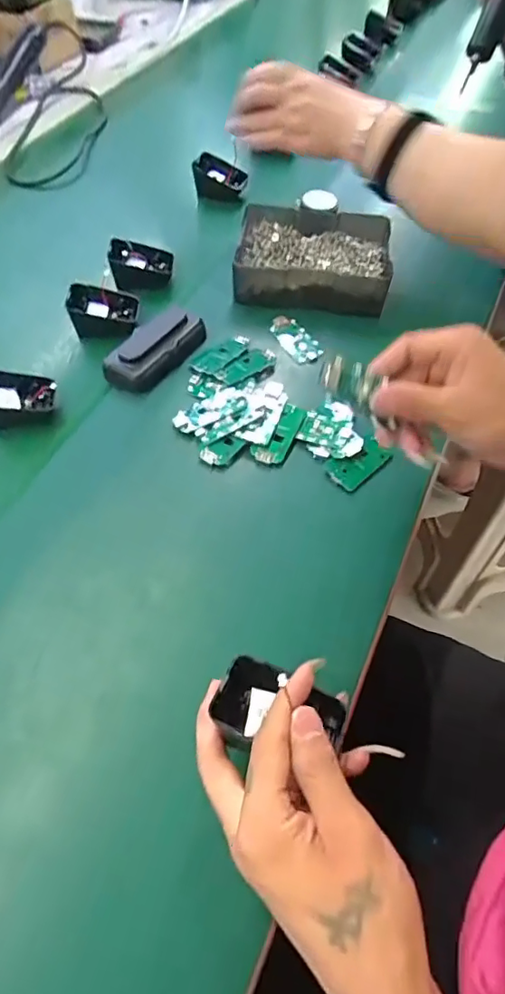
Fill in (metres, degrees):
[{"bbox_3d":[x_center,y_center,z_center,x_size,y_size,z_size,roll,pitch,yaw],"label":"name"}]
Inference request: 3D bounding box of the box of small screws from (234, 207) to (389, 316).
[{"bbox_3d":[0.066,-0.260,0.571,0.160,0.043,0.131,3,59,5],"label":"box of small screws"}]

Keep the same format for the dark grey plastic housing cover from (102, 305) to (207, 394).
[{"bbox_3d":[-0.089,-0.143,0.499,0.047,0.024,0.100,32,62,14],"label":"dark grey plastic housing cover"}]

